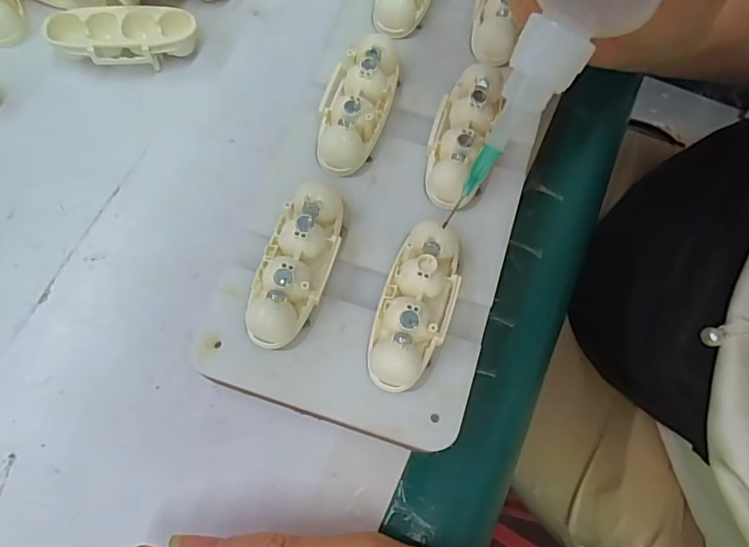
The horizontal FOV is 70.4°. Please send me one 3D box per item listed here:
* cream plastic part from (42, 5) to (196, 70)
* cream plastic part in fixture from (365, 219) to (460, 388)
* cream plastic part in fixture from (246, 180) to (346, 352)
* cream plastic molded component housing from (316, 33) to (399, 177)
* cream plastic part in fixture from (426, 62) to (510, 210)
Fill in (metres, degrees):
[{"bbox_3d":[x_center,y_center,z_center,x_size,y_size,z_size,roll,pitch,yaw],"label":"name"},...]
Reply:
[{"bbox_3d":[-0.113,-0.106,0.244,0.063,0.019,0.027,3,71,-2],"label":"cream plastic part"},{"bbox_3d":[0.015,0.011,0.189,0.025,0.015,0.060,18,71,4],"label":"cream plastic part in fixture"},{"bbox_3d":[-0.028,-0.004,0.193,0.024,0.017,0.061,17,71,3],"label":"cream plastic part in fixture"},{"bbox_3d":[-0.007,-0.069,0.217,0.025,0.015,0.059,16,71,3],"label":"cream plastic molded component housing"},{"bbox_3d":[0.035,-0.056,0.213,0.022,0.017,0.061,19,71,4],"label":"cream plastic part in fixture"}]

